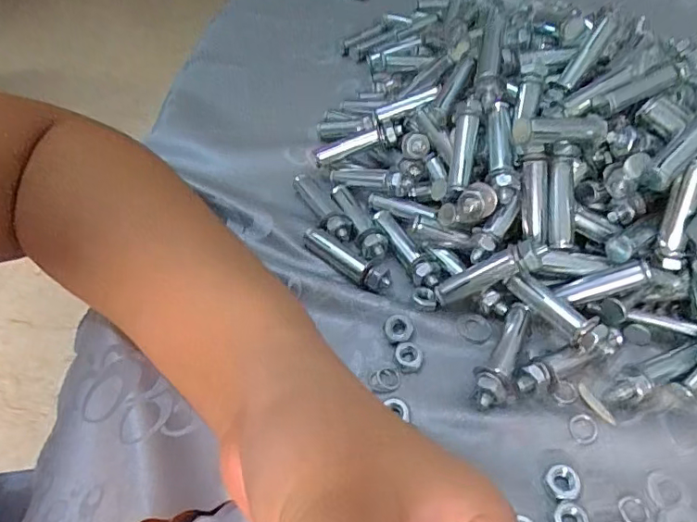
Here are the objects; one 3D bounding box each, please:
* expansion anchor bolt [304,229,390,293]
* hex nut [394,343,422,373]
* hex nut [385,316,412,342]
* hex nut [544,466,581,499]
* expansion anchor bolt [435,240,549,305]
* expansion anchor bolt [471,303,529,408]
[{"bbox_3d":[-0.002,-0.001,0.270,0.052,0.008,0.013,31,57,26],"label":"expansion anchor bolt"},{"bbox_3d":[0.028,0.044,0.240,0.012,0.004,0.014,6,50,8],"label":"hex nut"},{"bbox_3d":[0.024,0.031,0.245,0.013,0.005,0.012,-12,50,-8],"label":"hex nut"},{"bbox_3d":[0.083,0.086,0.202,0.011,0.006,0.012,-35,56,-25],"label":"hex nut"},{"bbox_3d":[0.065,0.006,0.244,0.053,0.013,0.012,-29,42,28],"label":"expansion anchor bolt"},{"bbox_3d":[0.068,0.041,0.234,0.015,0.010,0.053,18,52,17],"label":"expansion anchor bolt"}]

